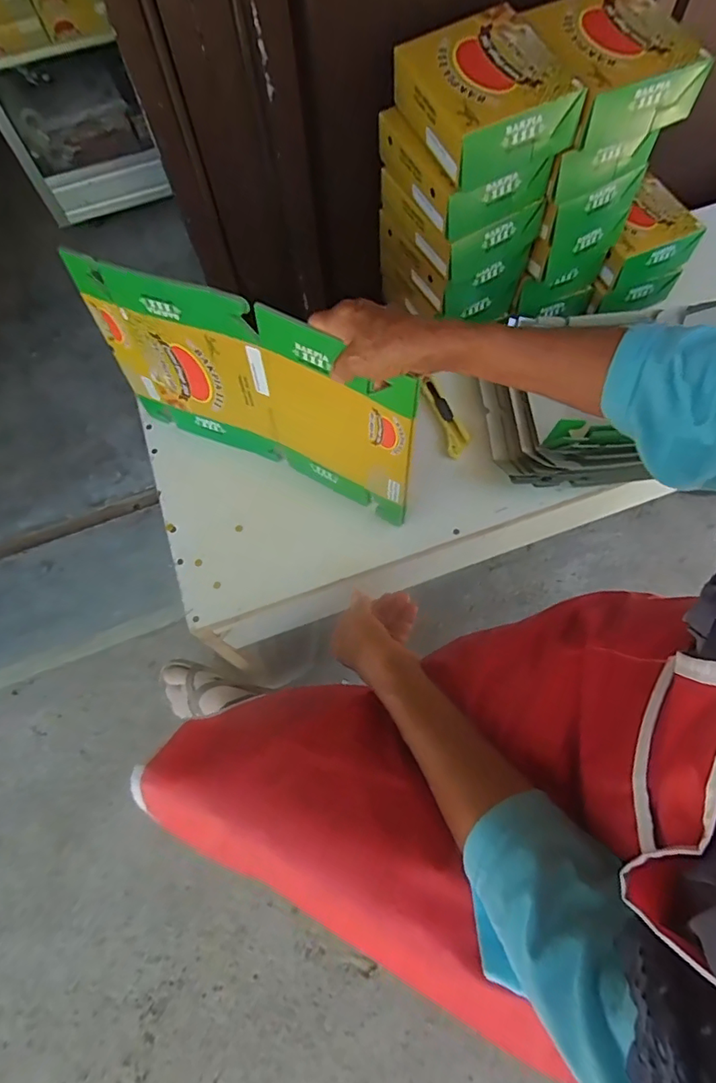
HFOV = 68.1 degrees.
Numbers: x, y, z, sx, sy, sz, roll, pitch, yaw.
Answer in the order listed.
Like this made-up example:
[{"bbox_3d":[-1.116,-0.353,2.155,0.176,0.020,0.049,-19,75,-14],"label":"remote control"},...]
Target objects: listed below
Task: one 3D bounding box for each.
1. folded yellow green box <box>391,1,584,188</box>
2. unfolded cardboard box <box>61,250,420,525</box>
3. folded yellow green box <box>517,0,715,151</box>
[{"bbox_3d":[0.128,-0.452,0.538,0.132,0.064,0.172,-22,67,-7],"label":"folded yellow green box"},{"bbox_3d":[-0.117,-0.166,0.605,0.390,0.238,0.043,25,72,11],"label":"unfolded cardboard box"},{"bbox_3d":[0.256,-0.485,0.539,0.153,0.060,0.166,-24,67,-8],"label":"folded yellow green box"}]

